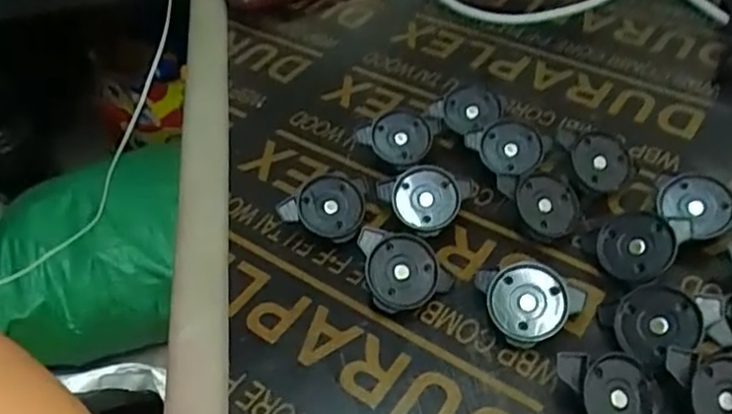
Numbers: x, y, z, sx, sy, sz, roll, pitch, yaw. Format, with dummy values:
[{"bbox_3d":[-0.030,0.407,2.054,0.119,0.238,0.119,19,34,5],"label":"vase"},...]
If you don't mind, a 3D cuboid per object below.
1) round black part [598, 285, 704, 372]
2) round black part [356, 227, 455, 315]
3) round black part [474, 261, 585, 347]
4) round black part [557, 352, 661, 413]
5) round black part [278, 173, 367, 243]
[{"bbox_3d":[0.150,0.063,0.339,0.048,0.014,0.041,-24,52,25],"label":"round black part"},{"bbox_3d":[0.021,0.034,0.381,0.047,0.017,0.050,-15,80,-11],"label":"round black part"},{"bbox_3d":[0.093,0.052,0.359,0.052,0.016,0.046,-14,69,4],"label":"round black part"},{"bbox_3d":[0.121,0.092,0.313,0.048,0.009,0.044,-1,67,-16],"label":"round black part"},{"bbox_3d":[-0.026,-0.003,0.419,0.051,0.016,0.047,20,71,0],"label":"round black part"}]

